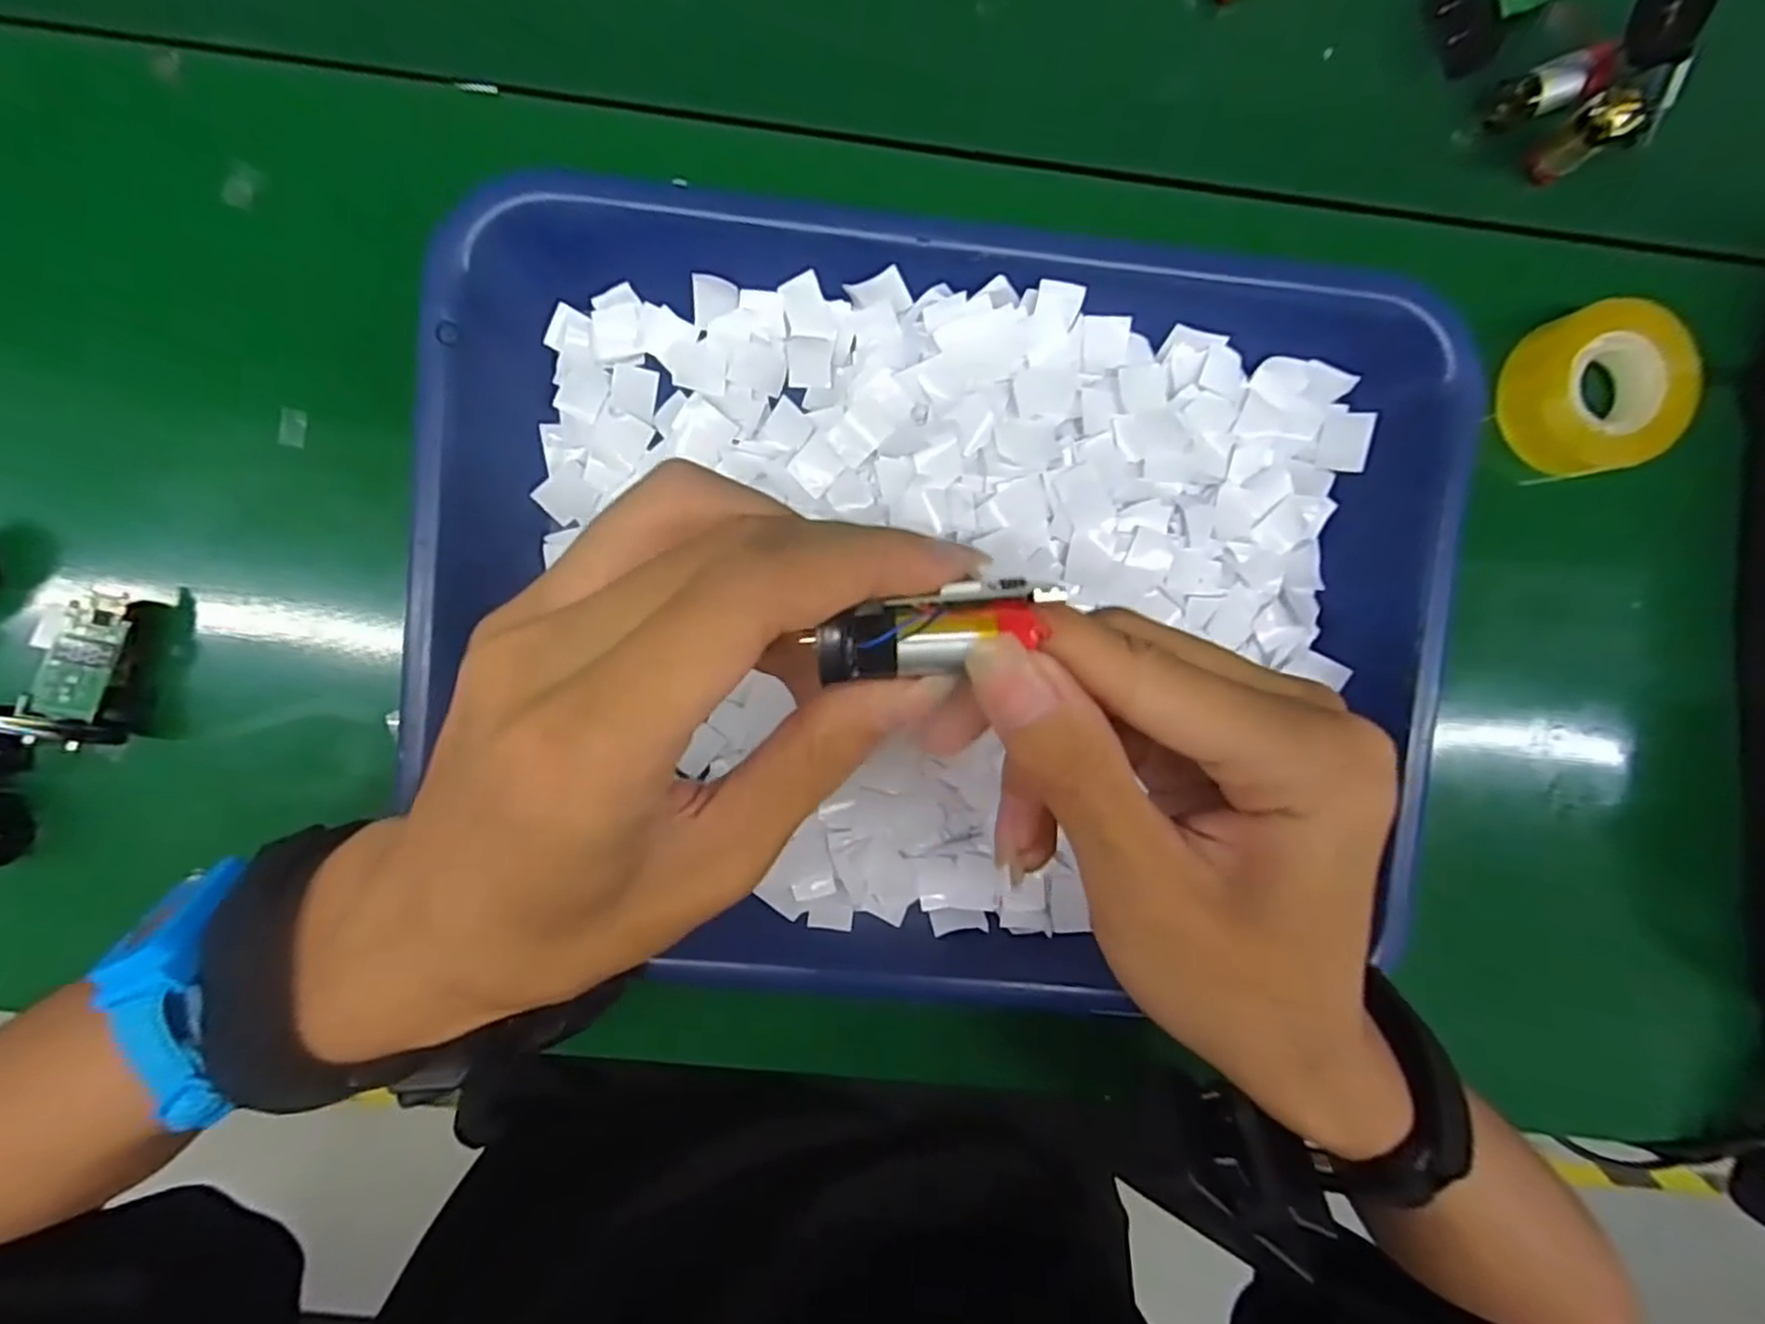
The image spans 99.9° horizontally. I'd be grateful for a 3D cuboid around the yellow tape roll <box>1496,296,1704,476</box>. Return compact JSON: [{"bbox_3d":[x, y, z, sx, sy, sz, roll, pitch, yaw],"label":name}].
[{"bbox_3d":[0.257,-0.097,0.266,0.049,0.021,0.055,-8,97,-1],"label":"yellow tape roll"}]

